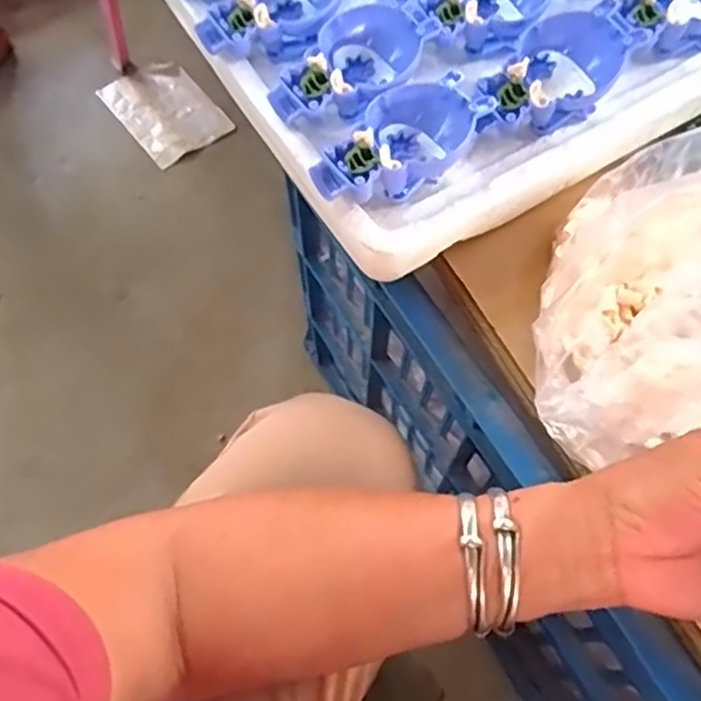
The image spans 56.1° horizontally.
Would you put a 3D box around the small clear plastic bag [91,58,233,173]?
[{"bbox_3d":[-0.292,-0.382,1.035,0.136,0.011,0.207,-37,70,-17],"label":"small clear plastic bag"}]

